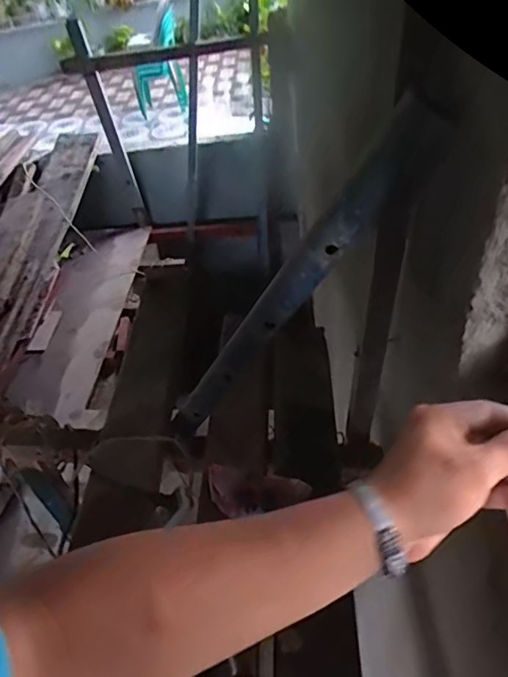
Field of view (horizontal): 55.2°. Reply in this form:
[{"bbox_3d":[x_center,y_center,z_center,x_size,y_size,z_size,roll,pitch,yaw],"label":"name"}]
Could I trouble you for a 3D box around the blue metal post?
[{"bbox_3d":[0.017,-0.018,0.640,0.055,0.643,0.053,29,50,-8],"label":"blue metal post"}]

